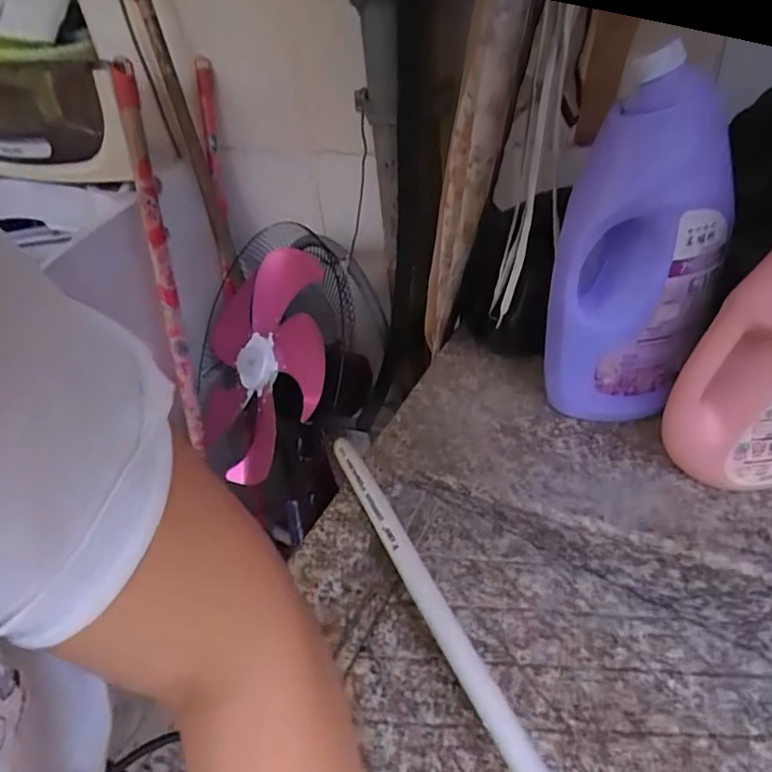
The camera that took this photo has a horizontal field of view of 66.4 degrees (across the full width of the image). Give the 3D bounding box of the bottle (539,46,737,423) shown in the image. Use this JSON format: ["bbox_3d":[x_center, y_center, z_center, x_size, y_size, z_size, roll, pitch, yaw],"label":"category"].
[{"bbox_3d":[0.197,-0.094,0.468,0.117,0.285,0.068,12,41,24],"label":"bottle"}]

